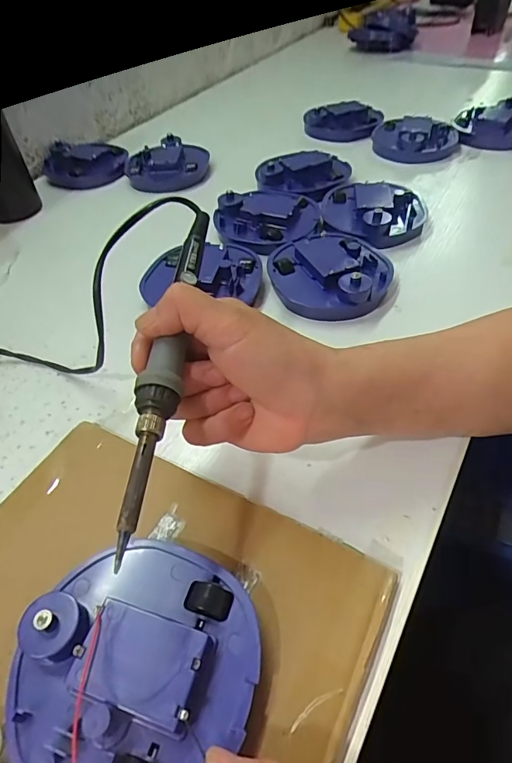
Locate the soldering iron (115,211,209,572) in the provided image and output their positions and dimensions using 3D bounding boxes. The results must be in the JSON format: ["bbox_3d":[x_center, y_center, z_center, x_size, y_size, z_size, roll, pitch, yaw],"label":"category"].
[{"bbox_3d":[-0.044,-0.022,0.230,0.017,0.014,0.212,2,56,6],"label":"soldering iron"}]

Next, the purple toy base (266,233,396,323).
[{"bbox_3d":[0.066,-0.100,0.402,0.105,0.028,0.105,-4,47,1],"label":"purple toy base"}]

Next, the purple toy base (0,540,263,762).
[{"bbox_3d":[-0.053,0.128,0.203,0.103,0.027,0.103,-2,47,3],"label":"purple toy base"}]

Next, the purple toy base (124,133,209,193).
[{"bbox_3d":[-0.112,-0.277,0.569,0.103,0.028,0.102,-13,48,-7],"label":"purple toy base"}]

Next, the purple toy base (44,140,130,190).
[{"bbox_3d":[-0.223,-0.292,0.590,0.108,0.039,0.086,-3,47,2],"label":"purple toy base"}]

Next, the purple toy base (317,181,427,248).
[{"bbox_3d":[0.121,-0.178,0.464,0.104,0.024,0.106,12,50,16],"label":"purple toy base"}]

